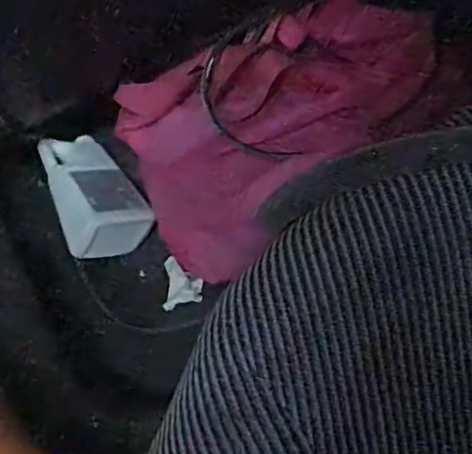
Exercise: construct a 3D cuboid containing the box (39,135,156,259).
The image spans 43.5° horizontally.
[{"bbox_3d":[-0.165,-0.034,0.663,0.085,0.066,0.141,-16,54,-32],"label":"box"}]

